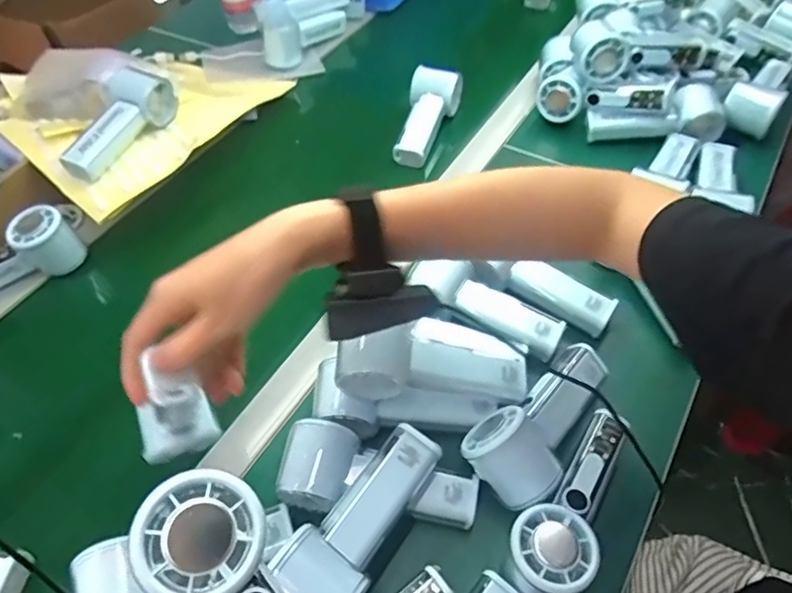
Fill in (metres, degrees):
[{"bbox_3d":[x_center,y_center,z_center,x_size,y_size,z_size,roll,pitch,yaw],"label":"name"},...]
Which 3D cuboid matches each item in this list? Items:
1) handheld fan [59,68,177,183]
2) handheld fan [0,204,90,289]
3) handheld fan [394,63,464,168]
[{"bbox_3d":[-0.328,-0.199,0.654,0.070,0.048,0.154,19,57,19],"label":"handheld fan"},{"bbox_3d":[-0.410,-0.033,0.598,0.053,0.059,0.146,32,62,26],"label":"handheld fan"},{"bbox_3d":[0.041,-0.230,0.717,0.065,0.059,0.127,7,54,11],"label":"handheld fan"}]

